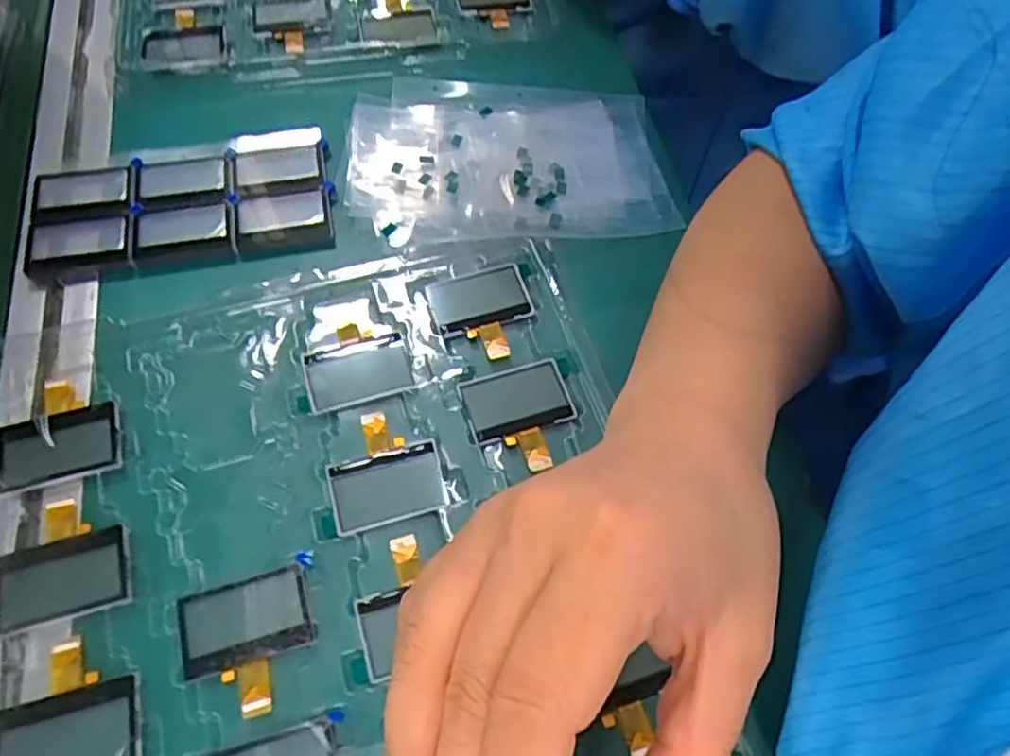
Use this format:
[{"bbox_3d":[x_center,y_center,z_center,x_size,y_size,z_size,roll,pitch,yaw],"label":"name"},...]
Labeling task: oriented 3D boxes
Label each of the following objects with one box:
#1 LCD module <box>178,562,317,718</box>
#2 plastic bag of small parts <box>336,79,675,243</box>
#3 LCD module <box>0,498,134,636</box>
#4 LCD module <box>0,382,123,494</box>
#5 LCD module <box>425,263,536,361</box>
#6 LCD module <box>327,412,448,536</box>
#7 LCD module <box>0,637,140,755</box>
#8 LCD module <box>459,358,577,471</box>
[{"bbox_3d":[-0.094,0.097,0.250,0.046,0.004,0.047,-16,63,-10],"label":"LCD module"},{"bbox_3d":[0.003,-0.117,0.366,0.170,0.007,0.106,2,64,-4],"label":"plastic bag of small parts"},{"bbox_3d":[-0.169,0.069,0.259,0.046,0.004,0.046,-14,63,-9],"label":"LCD module"},{"bbox_3d":[-0.186,0.022,0.283,0.046,0.004,0.045,-14,63,-9],"label":"LCD module"},{"bbox_3d":[-0.009,-0.030,0.320,0.045,0.007,0.049,-14,63,-9],"label":"LCD module"},{"bbox_3d":[-0.050,0.037,0.284,0.045,0.004,0.047,-14,63,-9],"label":"LCD module"},{"bbox_3d":[-0.152,0.115,0.235,0.046,0.005,0.046,-11,63,-7],"label":"LCD module"},{"bbox_3d":[0.007,0.016,0.298,0.045,0.005,0.046,-14,63,-9],"label":"LCD module"}]

